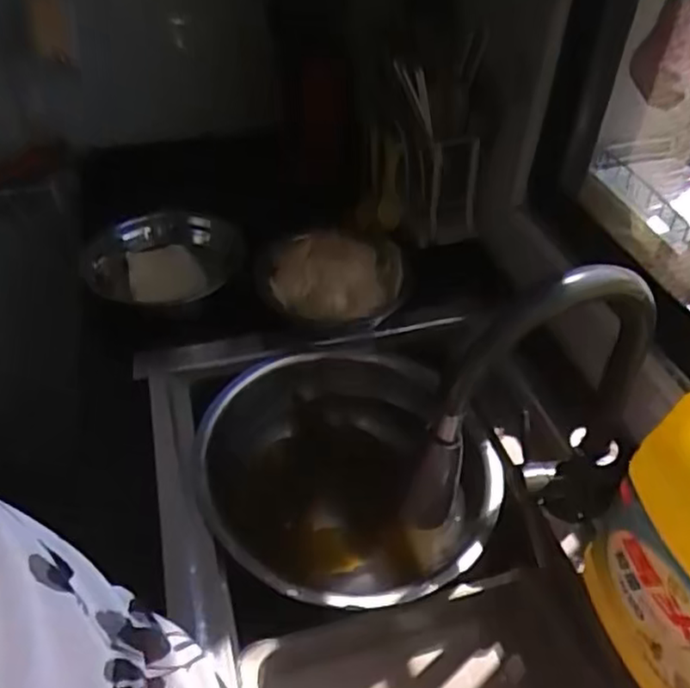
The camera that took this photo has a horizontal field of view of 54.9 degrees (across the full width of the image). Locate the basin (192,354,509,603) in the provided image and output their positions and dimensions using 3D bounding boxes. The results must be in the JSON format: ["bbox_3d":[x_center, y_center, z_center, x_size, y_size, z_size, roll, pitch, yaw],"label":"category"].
[{"bbox_3d":[-0.002,0.162,0.819,0.329,0.104,0.356,0,43,0],"label":"basin"}]

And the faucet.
[{"bbox_3d":[0.176,0.069,0.595,0.230,0.329,0.051,-15,45,-16],"label":"faucet"}]

